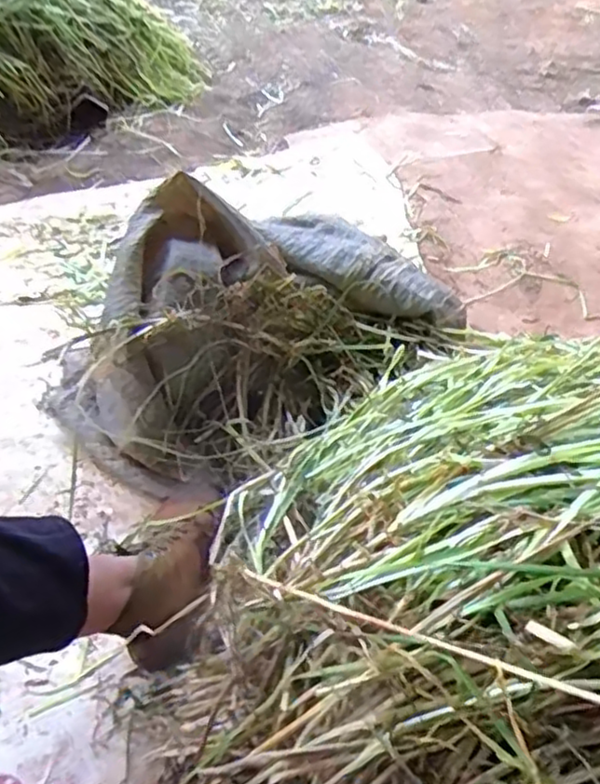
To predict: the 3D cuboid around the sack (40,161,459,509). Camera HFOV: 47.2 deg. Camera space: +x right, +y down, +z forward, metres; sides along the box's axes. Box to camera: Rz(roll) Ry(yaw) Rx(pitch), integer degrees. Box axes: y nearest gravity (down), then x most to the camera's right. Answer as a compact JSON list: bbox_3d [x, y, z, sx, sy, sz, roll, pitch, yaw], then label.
[{"bbox_3d":[-0.077,-0.106,0.988,0.551,0.242,0.354,-24,50,-21],"label":"sack"}]

